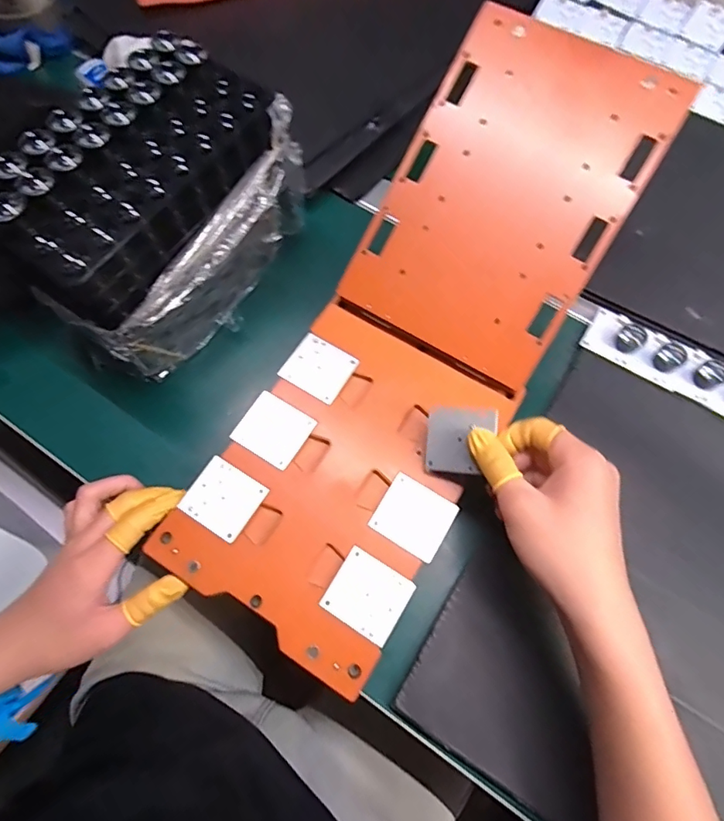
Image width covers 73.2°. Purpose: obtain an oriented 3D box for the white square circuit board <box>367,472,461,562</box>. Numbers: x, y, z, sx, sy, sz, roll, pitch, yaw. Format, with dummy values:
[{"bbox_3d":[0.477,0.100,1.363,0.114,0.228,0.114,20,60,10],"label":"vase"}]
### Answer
[{"bbox_3d":[0.036,0.074,0.338,0.049,0.004,0.044,30,72,12],"label":"white square circuit board"}]

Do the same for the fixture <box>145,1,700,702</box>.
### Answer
[{"bbox_3d":[0.043,-0.056,0.354,0.163,0.058,0.445,31,87,12],"label":"fixture"}]

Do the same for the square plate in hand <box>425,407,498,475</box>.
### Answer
[{"bbox_3d":[0.067,0.021,0.330,0.046,0.005,0.044,3,90,18],"label":"square plate in hand"}]

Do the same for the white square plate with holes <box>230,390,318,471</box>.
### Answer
[{"bbox_3d":[-0.065,0.014,0.359,0.048,0.004,0.044,31,72,12],"label":"white square plate with holes"}]

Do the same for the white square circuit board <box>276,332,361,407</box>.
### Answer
[{"bbox_3d":[-0.033,-0.033,0.376,0.048,0.004,0.045,31,72,12],"label":"white square circuit board"}]

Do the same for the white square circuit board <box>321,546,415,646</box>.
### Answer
[{"bbox_3d":[0.004,0.121,0.318,0.048,0.004,0.044,31,72,12],"label":"white square circuit board"}]

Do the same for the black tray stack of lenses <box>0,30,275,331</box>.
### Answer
[{"bbox_3d":[-0.152,-0.159,0.327,0.094,0.064,0.197,31,72,12],"label":"black tray stack of lenses"}]

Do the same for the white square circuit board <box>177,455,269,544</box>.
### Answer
[{"bbox_3d":[-0.097,0.061,0.340,0.047,0.004,0.044,30,72,12],"label":"white square circuit board"}]

